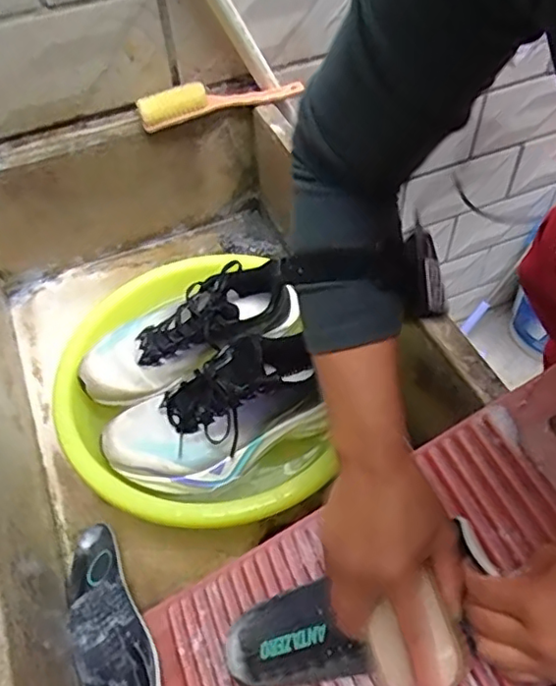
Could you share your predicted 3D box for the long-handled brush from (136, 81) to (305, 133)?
[{"bbox_3d":[-0.074,-0.331,0.800,0.224,0.036,0.039,-16,54,-10],"label":"long-handled brush"}]

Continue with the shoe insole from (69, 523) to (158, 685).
[{"bbox_3d":[-0.155,0.273,0.547,0.080,0.022,0.250,-44,42,7],"label":"shoe insole"}]

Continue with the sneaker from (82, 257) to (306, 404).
[{"bbox_3d":[-0.101,-0.020,0.673,0.248,0.090,0.107,-18,54,-11],"label":"sneaker"}]

